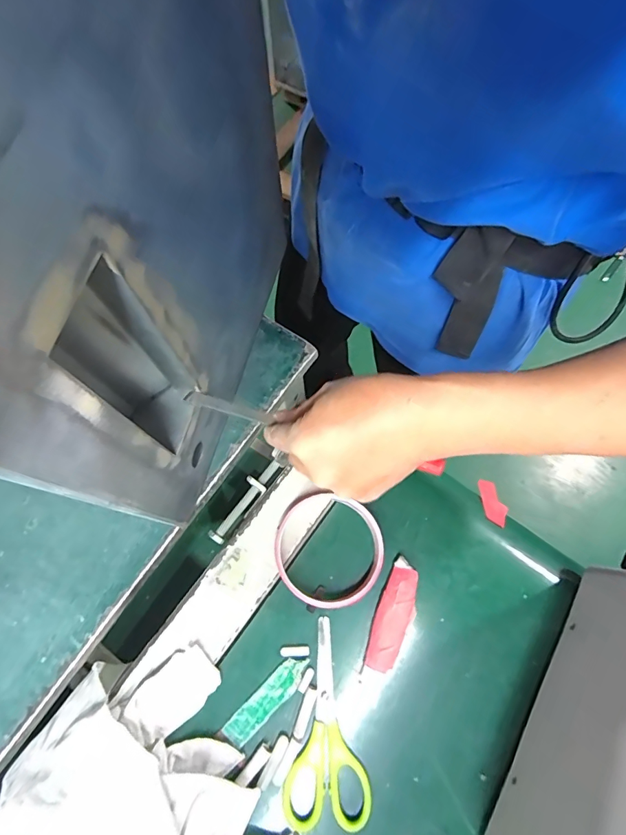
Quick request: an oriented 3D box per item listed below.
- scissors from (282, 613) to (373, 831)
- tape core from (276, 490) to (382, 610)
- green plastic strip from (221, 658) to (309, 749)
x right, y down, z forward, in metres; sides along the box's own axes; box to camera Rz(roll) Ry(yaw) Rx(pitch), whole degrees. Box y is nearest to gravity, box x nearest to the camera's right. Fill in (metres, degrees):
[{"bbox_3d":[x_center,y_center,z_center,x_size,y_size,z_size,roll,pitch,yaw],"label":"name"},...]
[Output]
[{"bbox_3d":[0.010,0.219,0.313,0.058,0.004,0.129,0,71,1],"label":"scissors"},{"bbox_3d":[0.012,0.105,0.342,0.084,0.018,0.083,0,71,1],"label":"tape core"},{"bbox_3d":[-0.033,0.207,0.317,0.074,0.004,0.020,-43,76,-12],"label":"green plastic strip"}]

